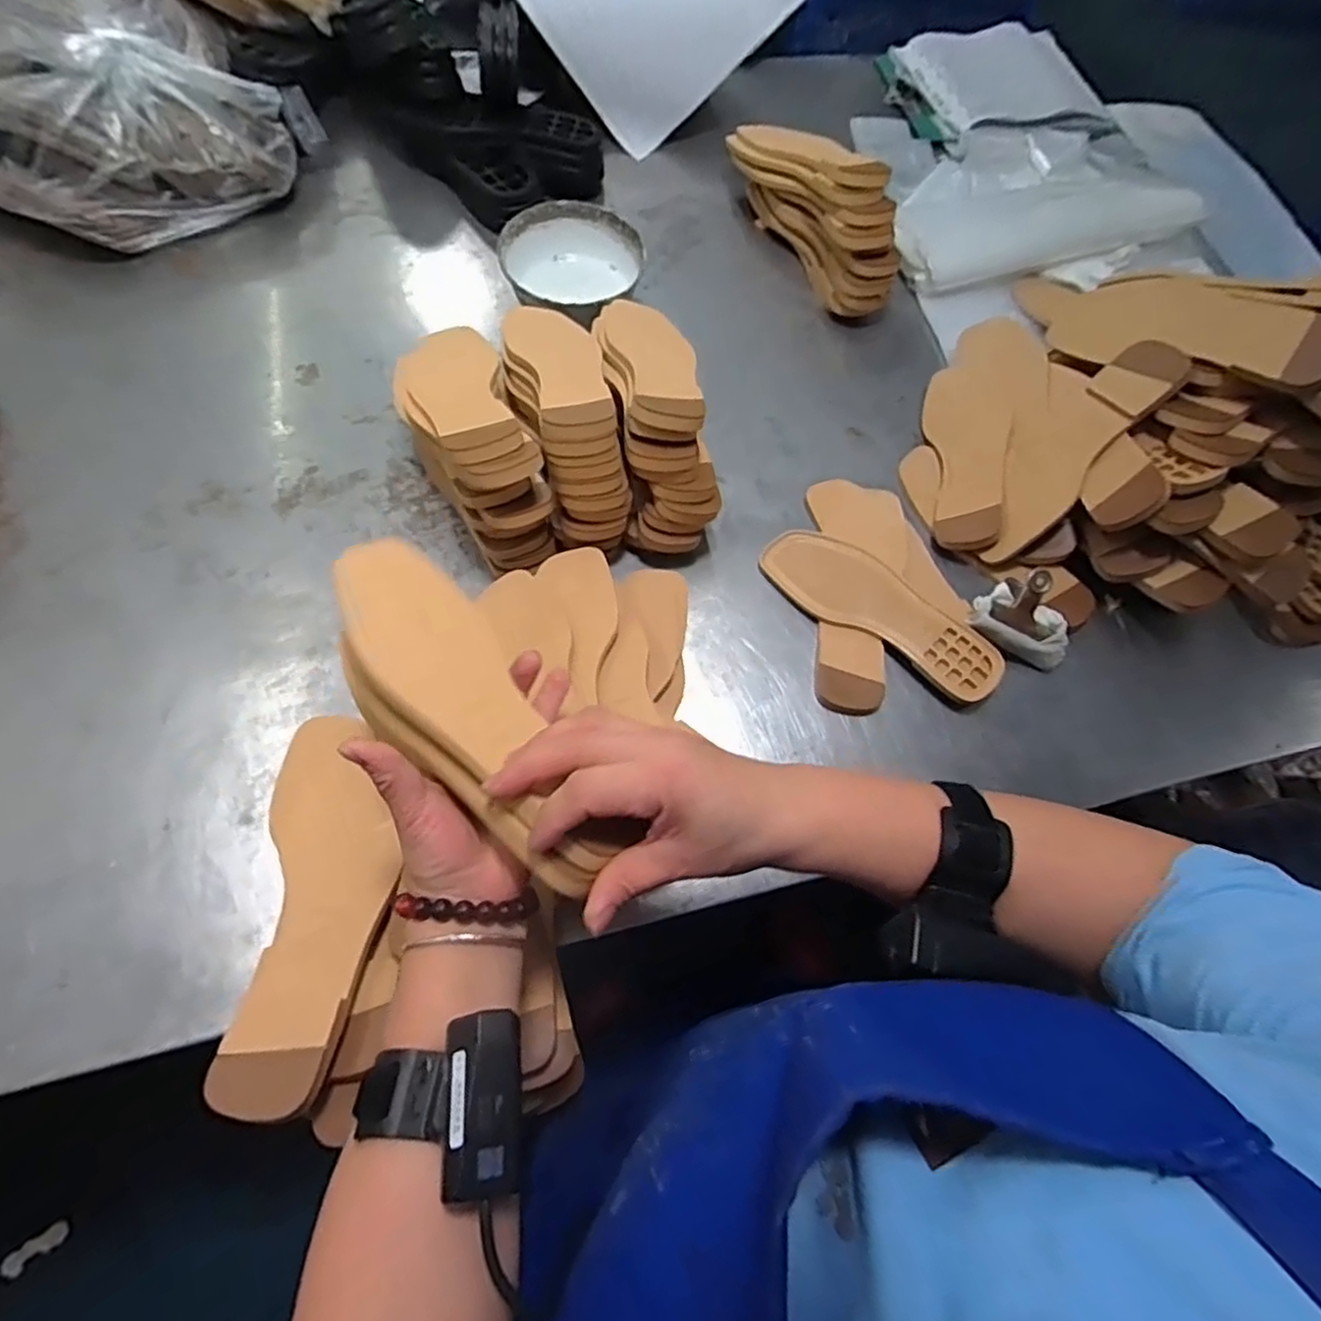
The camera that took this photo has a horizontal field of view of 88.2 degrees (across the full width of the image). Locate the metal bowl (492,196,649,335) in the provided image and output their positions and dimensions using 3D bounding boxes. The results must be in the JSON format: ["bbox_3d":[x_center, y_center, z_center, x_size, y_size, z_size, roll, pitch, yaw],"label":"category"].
[{"bbox_3d":[-0.097,-0.393,0.705,0.135,0.061,0.140,2,67,-5],"label":"metal bowl"}]

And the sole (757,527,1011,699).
[{"bbox_3d":[0.200,-0.048,0.618,0.227,0.027,0.071,37,69,9],"label":"sole"}]

